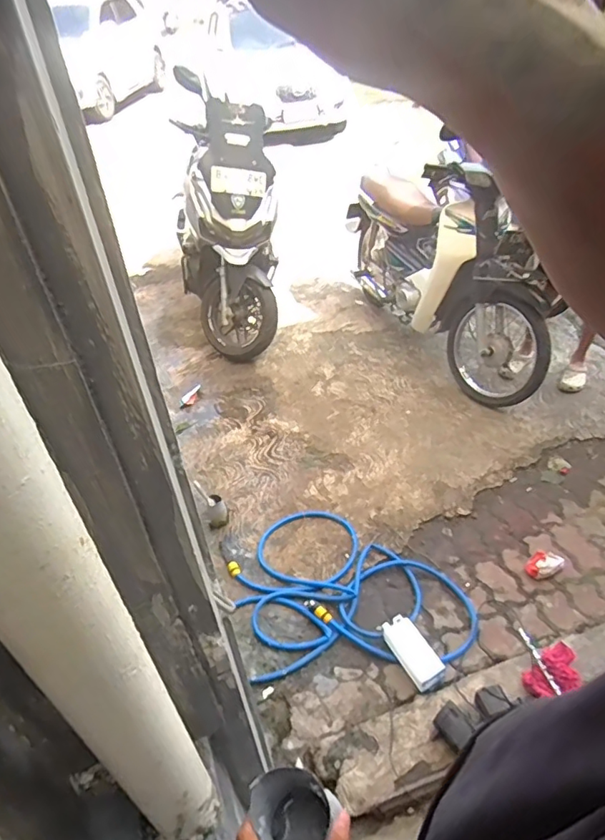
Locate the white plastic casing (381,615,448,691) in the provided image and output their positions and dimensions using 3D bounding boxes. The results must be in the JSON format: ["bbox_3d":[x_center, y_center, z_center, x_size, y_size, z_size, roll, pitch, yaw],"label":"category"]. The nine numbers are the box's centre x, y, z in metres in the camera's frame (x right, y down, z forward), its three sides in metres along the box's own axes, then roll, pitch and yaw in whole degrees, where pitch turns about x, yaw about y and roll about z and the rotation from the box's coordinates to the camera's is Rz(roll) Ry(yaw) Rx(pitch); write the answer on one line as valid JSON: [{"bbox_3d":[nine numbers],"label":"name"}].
[{"bbox_3d":[0.332,0.695,1.579,0.101,0.051,0.225,-24,43,-22],"label":"white plastic casing"}]

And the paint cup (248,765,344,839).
[{"bbox_3d":[-0.010,0.386,0.497,0.069,0.080,0.068,-3,39,2],"label":"paint cup"}]

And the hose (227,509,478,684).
[{"bbox_3d":[0.152,0.563,1.825,0.791,0.040,0.618,-4,39,1],"label":"hose"}]

